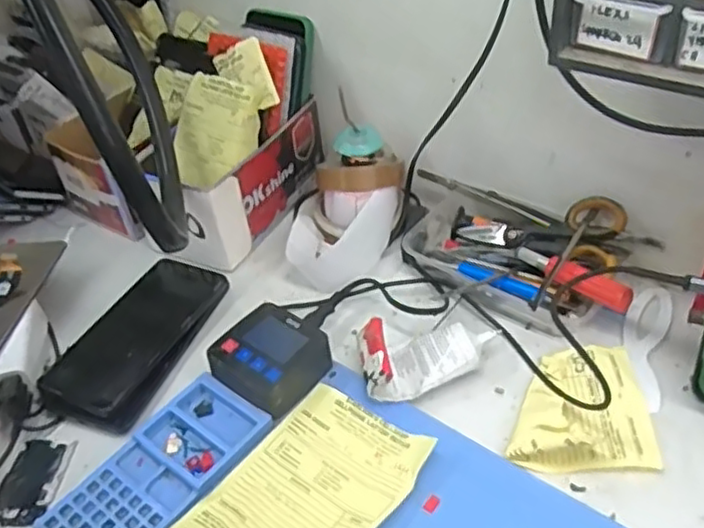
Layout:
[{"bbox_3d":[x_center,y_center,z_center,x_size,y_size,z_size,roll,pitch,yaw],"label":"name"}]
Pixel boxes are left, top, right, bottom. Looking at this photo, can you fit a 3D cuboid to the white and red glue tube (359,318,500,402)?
[{"bbox_3d":[0.058,0.068,0.500,0.099,0.032,0.056,-5,41,-2],"label":"white and red glue tube"}]

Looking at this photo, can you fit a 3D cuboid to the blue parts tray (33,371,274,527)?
[{"bbox_3d":[-0.126,0.135,0.448,0.071,0.008,0.147,25,48,29],"label":"blue parts tray"}]

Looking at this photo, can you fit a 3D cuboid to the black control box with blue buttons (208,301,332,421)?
[{"bbox_3d":[-0.060,0.070,0.503,0.073,0.028,0.074,28,49,31],"label":"black control box with blue buttons"}]

